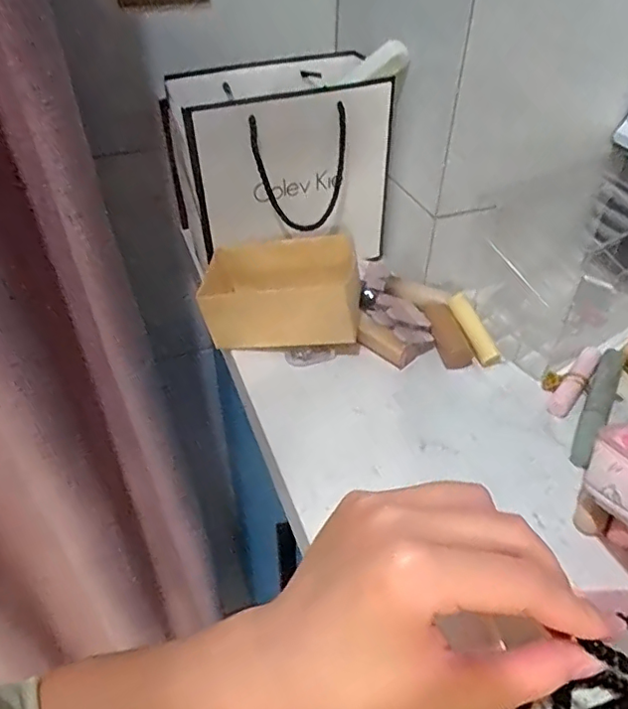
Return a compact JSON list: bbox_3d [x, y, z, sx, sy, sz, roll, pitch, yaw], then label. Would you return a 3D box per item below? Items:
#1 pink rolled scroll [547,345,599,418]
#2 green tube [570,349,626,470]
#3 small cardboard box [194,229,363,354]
[{"bbox_3d":[0.222,0.022,0.476,0.019,0.016,0.086,29,50,27],"label":"pink rolled scroll"},{"bbox_3d":[0.232,0.040,0.454,0.019,0.023,0.117,24,48,23],"label":"green tube"},{"bbox_3d":[-0.030,-0.059,0.514,0.145,0.080,0.093,2,43,2],"label":"small cardboard box"}]

